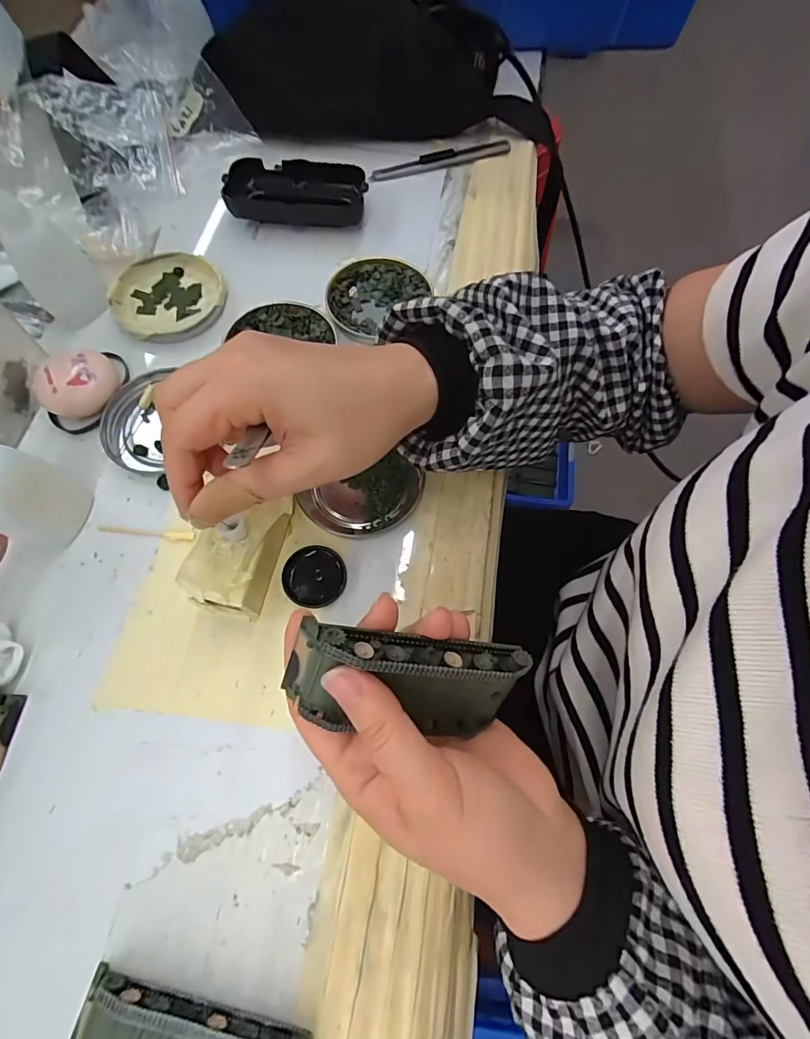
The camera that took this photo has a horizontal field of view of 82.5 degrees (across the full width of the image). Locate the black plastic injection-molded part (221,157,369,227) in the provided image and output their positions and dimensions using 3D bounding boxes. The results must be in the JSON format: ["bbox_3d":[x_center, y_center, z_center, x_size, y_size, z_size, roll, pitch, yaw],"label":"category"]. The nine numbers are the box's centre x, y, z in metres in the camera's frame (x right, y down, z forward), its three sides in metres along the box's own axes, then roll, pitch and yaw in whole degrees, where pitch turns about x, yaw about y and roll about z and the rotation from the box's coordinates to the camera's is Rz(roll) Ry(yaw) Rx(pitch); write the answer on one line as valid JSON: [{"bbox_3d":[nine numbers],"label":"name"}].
[{"bbox_3d":[-0.089,-0.265,0.377,0.113,0.023,0.052,2,68,0],"label":"black plastic injection-molded part"}]

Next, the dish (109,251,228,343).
[{"bbox_3d":[-0.175,-0.167,0.344,0.079,0.012,0.076,1,69,-2],"label":"dish"}]

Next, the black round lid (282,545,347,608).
[{"bbox_3d":[-0.052,0.033,0.269,0.035,0.007,0.035,1,69,-2],"label":"black round lid"}]

